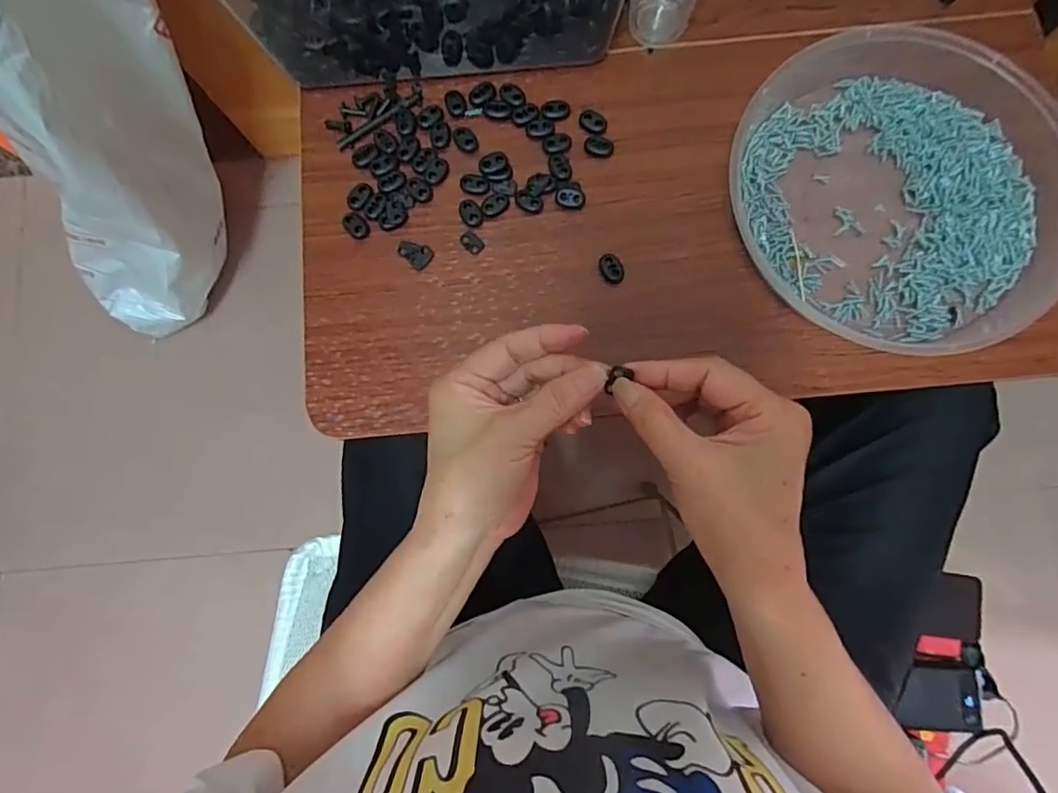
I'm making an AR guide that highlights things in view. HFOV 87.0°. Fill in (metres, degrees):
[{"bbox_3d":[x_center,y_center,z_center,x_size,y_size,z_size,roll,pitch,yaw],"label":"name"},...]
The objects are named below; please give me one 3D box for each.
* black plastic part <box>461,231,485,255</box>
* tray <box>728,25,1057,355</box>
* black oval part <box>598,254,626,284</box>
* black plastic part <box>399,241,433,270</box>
[{"bbox_3d":[-0.042,-0.114,0.413,0.018,0.004,0.012,36,84,6],"label":"black plastic part"},{"bbox_3d":[0.265,-0.150,0.392,0.234,0.035,0.212,33,83,6],"label":"tray"},{"bbox_3d":[0.060,-0.093,0.407,0.016,0.009,0.024,-31,82,-4],"label":"black oval part"},{"bbox_3d":[-0.084,-0.106,0.411,0.025,0.004,0.018,38,84,6],"label":"black plastic part"}]

